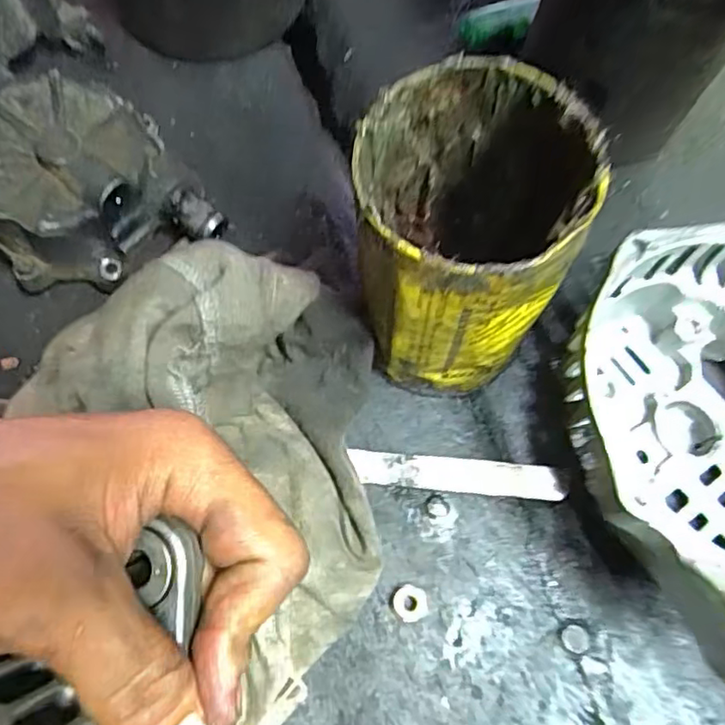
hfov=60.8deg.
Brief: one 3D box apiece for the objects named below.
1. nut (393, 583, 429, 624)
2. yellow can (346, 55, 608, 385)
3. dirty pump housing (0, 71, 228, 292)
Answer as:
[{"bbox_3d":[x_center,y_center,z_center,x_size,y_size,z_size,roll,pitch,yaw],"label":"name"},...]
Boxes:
[{"bbox_3d":[0.018,0.093,0.237,0.013,0.005,0.013,1,67,-1],"label":"nut"},{"bbox_3d":[0.034,-0.038,0.229,0.068,0.115,0.074,1,67,-1],"label":"yellow can"},{"bbox_3d":[-0.126,-0.082,0.283,0.105,0.061,0.079,-16,69,-8],"label":"dirty pump housing"}]

